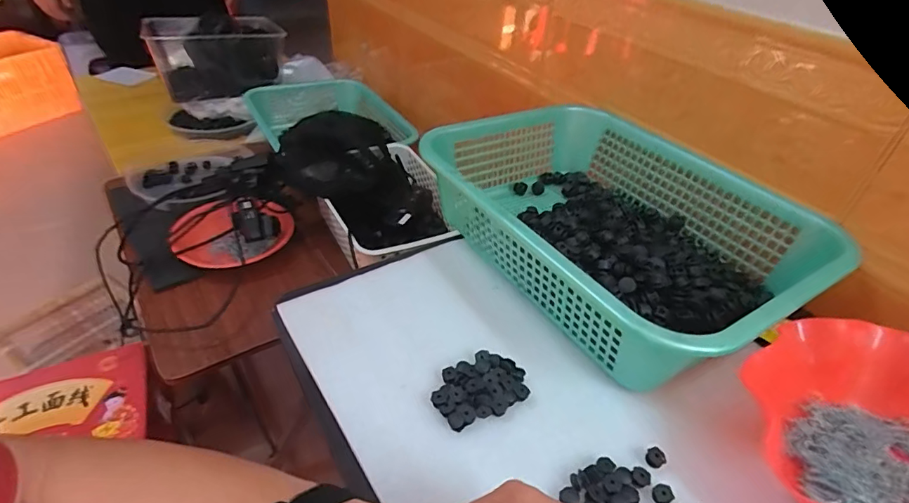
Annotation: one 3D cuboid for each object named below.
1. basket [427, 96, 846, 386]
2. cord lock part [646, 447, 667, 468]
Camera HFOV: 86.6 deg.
[{"bbox_3d":[0.172,-0.040,0.527,0.295,0.092,0.383,-23,47,-27],"label":"basket"},{"bbox_3d":[0.153,0.157,0.367,0.012,0.007,0.013,2,41,-1],"label":"cord lock part"}]

